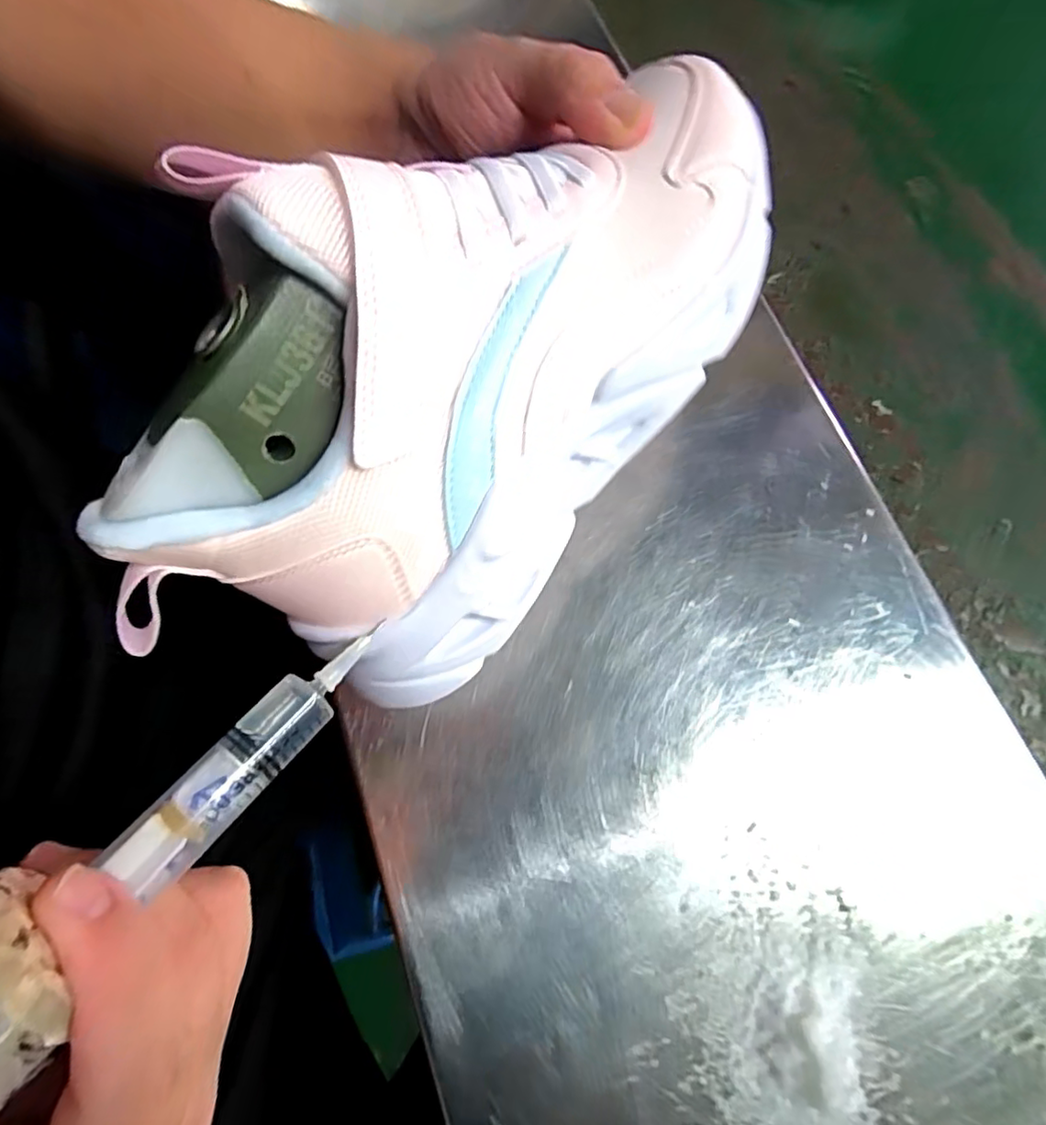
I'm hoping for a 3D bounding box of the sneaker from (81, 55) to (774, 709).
[{"bbox_3d":[-0.024,-0.071,0.196,0.124,0.085,0.217,35,90,-26],"label":"sneaker"}]

